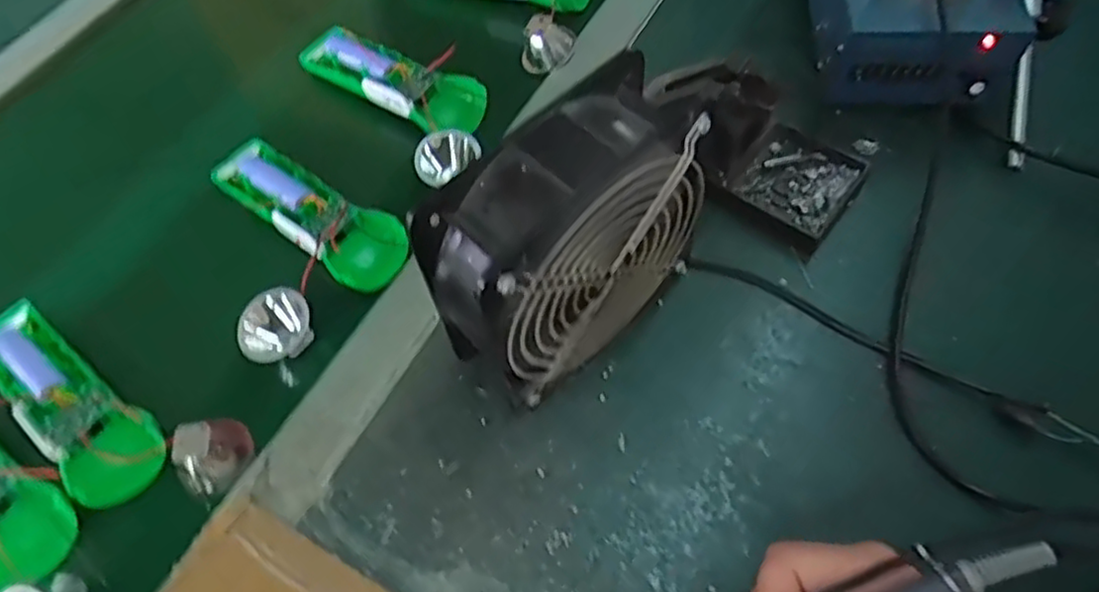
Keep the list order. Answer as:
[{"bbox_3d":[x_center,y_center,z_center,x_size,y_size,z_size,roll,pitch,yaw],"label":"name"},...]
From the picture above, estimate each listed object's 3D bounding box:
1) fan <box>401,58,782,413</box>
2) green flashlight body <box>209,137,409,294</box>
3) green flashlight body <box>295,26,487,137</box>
[{"bbox_3d":[0.018,-0.029,0.360,0.158,0.133,0.058,-34,63,-15],"label":"fan"},{"bbox_3d":[-0.158,-0.058,0.471,0.152,0.024,0.049,33,67,21],"label":"green flashlight body"},{"bbox_3d":[-0.113,-0.156,0.519,0.149,0.032,0.046,31,66,20],"label":"green flashlight body"}]

